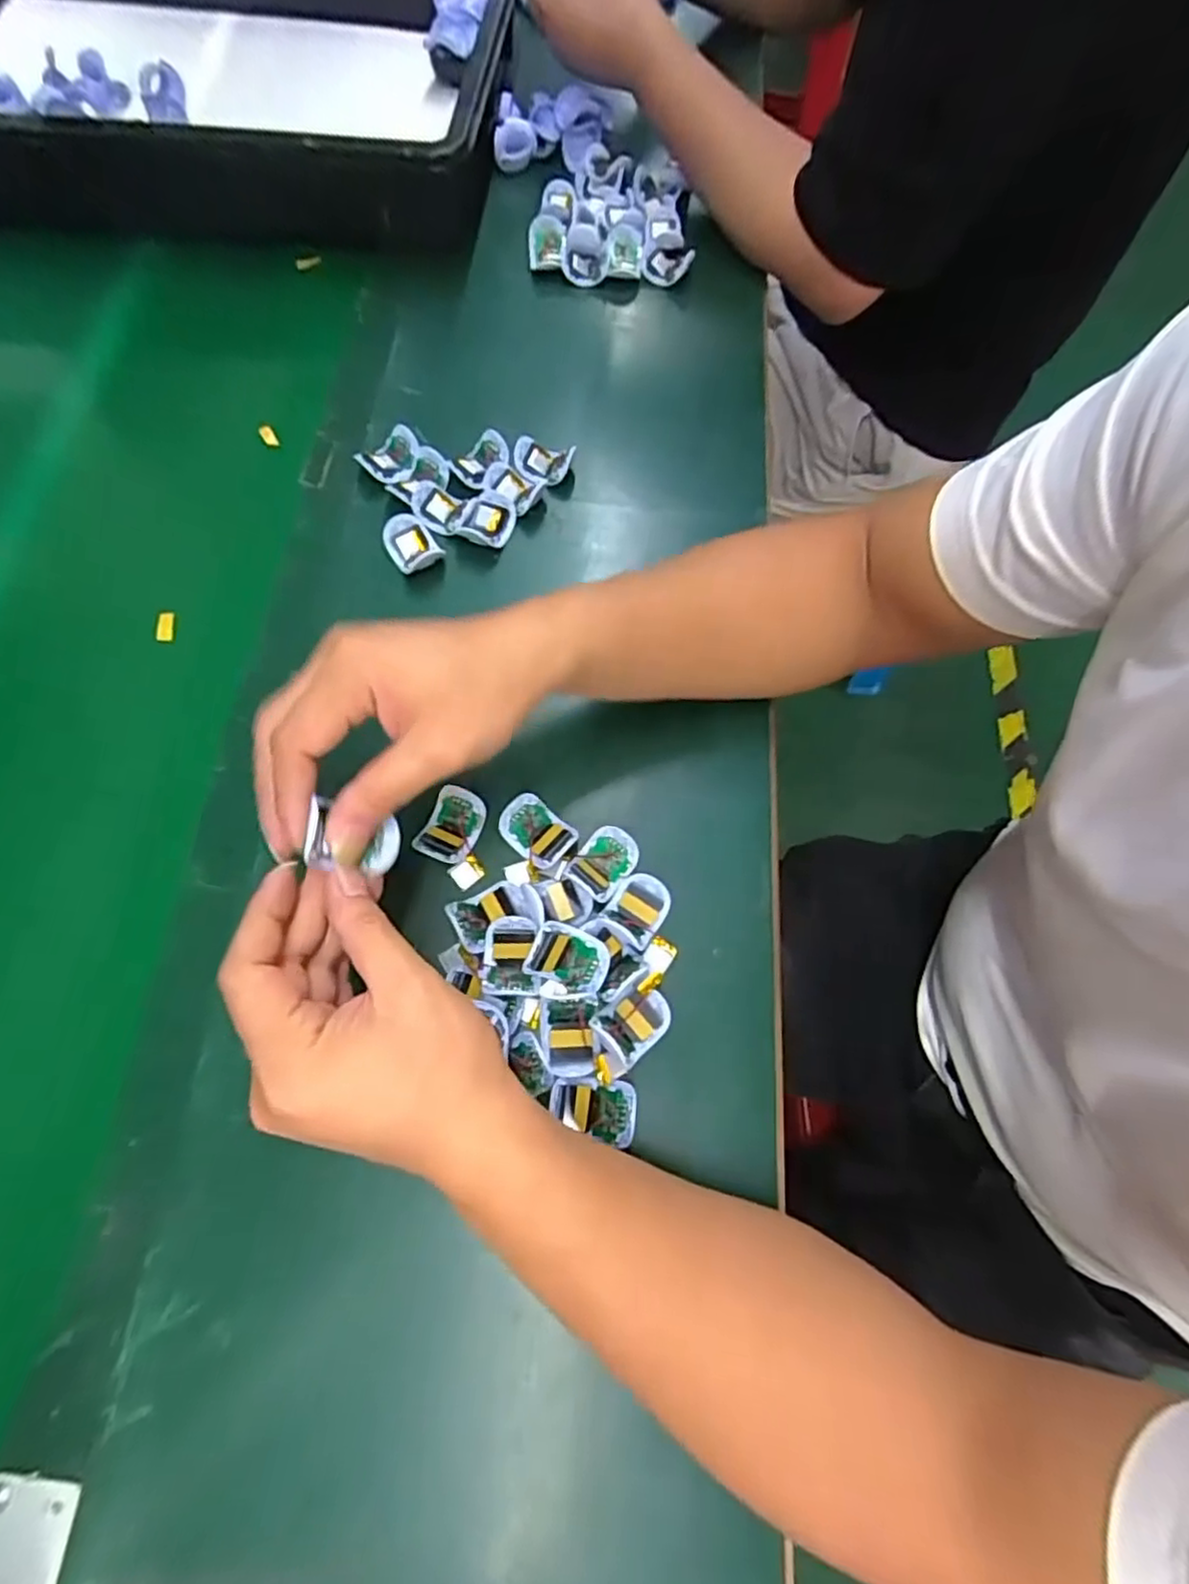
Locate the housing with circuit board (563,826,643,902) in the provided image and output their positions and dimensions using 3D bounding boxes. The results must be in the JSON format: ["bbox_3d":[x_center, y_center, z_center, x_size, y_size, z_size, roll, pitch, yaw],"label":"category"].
[{"bbox_3d":[0.005,0.038,0.382,0.030,0.013,0.041,34,72,12],"label":"housing with circuit board"}]

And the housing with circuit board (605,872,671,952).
[{"bbox_3d":[0.025,0.064,0.379,0.031,0.011,0.036,30,71,11],"label":"housing with circuit board"}]

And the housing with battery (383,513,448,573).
[{"bbox_3d":[-0.124,-0.169,0.463,0.032,0.013,0.040,-37,73,-13],"label":"housing with battery"}]

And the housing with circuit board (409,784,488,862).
[{"bbox_3d":[-0.081,0.020,0.389,0.029,0.013,0.043,21,70,8],"label":"housing with circuit board"}]

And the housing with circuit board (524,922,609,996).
[{"bbox_3d":[-0.012,0.086,0.355,0.038,0.023,0.032,21,70,8],"label":"housing with circuit board"}]

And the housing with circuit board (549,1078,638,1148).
[{"bbox_3d":[-0.001,0.156,0.336,0.041,0.016,0.027,7,69,2],"label":"housing with circuit board"}]

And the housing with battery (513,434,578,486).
[{"bbox_3d":[-0.037,-0.240,0.492,0.038,0.014,0.032,20,70,7],"label":"housing with battery"}]

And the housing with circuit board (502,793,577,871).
[{"bbox_3d":[-0.032,0.022,0.389,0.044,0.011,0.030,40,74,14],"label":"housing with circuit board"}]

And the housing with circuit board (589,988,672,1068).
[{"bbox_3d":[0.021,0.118,0.353,0.037,0.012,0.030,-42,75,-15],"label":"housing with circuit board"}]

